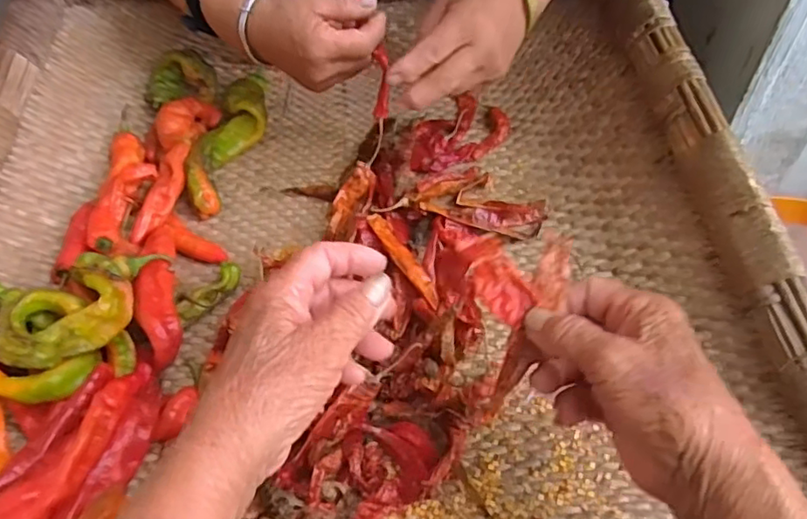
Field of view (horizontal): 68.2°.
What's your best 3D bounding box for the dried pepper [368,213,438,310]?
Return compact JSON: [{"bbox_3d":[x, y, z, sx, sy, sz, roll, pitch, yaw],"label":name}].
[{"bbox_3d":[0.000,0.000,0.455,0.016,0.016,0.092,-28,55,-15],"label":"dried pepper"}]

